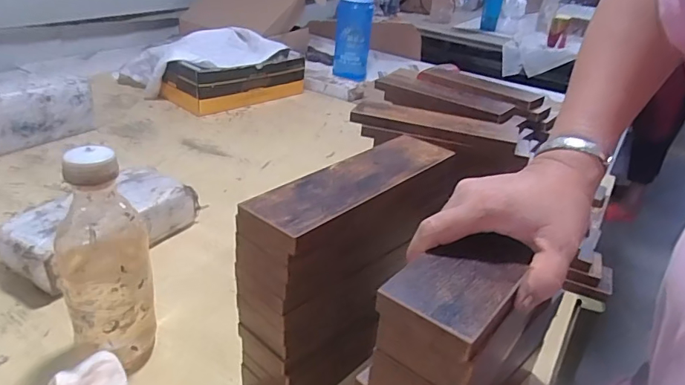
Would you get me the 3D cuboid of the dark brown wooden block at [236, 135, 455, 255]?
[{"bbox_3d":[0.014,-0.005,0.407,0.070,0.023,0.205,28,37,35],"label":"dark brown wooden block"}]

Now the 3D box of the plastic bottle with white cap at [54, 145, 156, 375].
[{"bbox_3d":[-0.209,0.062,0.427,0.071,0.212,0.067,-11,33,-26],"label":"plastic bottle with white cap"}]

